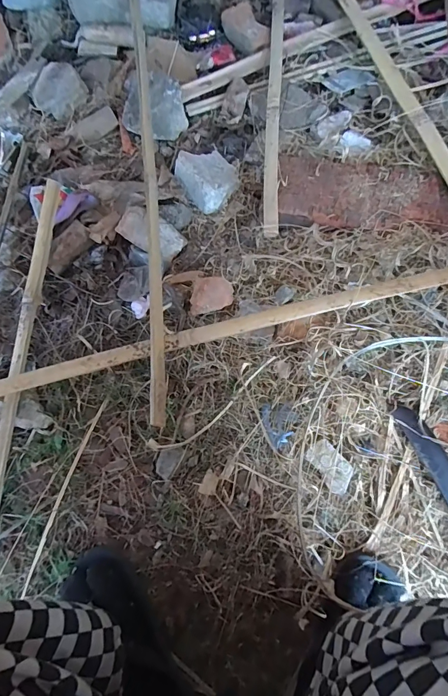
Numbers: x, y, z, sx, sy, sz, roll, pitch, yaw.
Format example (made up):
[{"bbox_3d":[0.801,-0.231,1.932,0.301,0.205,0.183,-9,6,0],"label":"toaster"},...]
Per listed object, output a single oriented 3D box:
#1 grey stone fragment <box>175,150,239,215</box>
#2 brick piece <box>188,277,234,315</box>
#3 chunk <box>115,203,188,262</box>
[{"bbox_3d":[-0.024,-0.302,0.658,0.097,0.050,0.095,-1,74,5],"label":"grey stone fragment"},{"bbox_3d":[-0.019,-0.079,0.589,0.066,0.049,0.060,2,76,5],"label":"brick piece"},{"bbox_3d":[-0.115,-0.185,0.597,0.109,0.051,0.065,26,75,-9],"label":"chunk"}]

